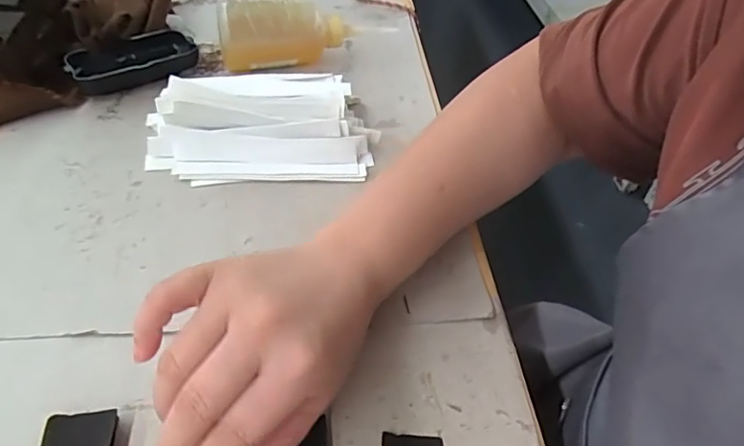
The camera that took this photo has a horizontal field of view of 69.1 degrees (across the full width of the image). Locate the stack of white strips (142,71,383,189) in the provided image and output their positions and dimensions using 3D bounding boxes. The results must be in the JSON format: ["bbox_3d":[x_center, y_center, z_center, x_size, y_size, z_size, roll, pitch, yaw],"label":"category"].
[{"bbox_3d":[-0.089,-0.080,0.431,0.181,0.045,0.095,-2,46,-7],"label":"stack of white strips"}]

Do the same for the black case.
[{"bbox_3d":[-0.219,-0.148,0.498,0.111,0.026,0.061,-27,54,-29],"label":"black case"}]

